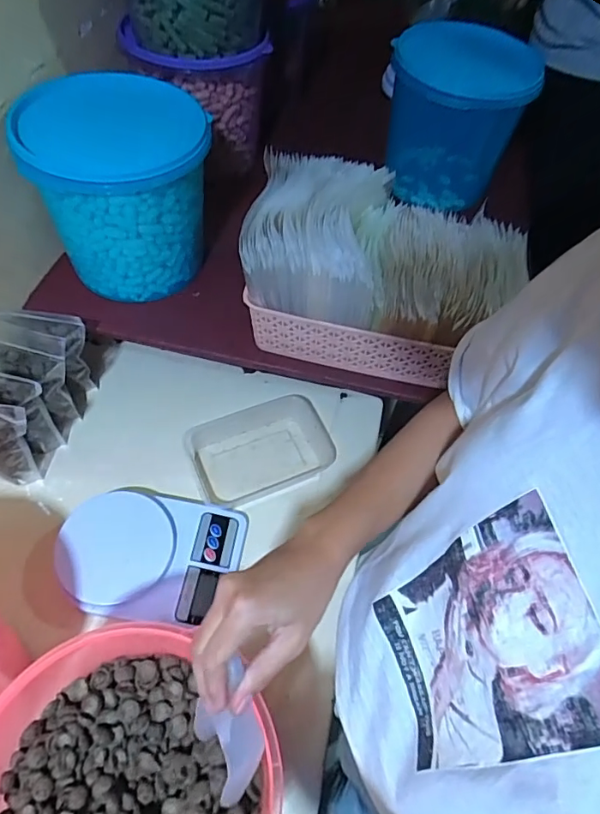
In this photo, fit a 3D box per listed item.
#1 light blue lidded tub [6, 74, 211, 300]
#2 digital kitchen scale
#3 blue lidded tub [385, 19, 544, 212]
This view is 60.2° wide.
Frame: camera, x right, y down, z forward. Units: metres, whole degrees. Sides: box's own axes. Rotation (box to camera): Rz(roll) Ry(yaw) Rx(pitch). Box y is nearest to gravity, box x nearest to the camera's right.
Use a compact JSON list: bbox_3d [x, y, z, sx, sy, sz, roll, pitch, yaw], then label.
[{"bbox_3d":[-0.209,-0.252,0.628,0.193,0.194,0.179,2,56,-4],"label":"light blue lidded tub"},{"bbox_3d":[-0.166,0.165,0.582,0.189,0.042,0.139,9,56,1],"label":"digital kitchen scale"},{"bbox_3d":[0.231,-0.434,0.796,0.199,0.206,0.228,19,57,7],"label":"blue lidded tub"}]

